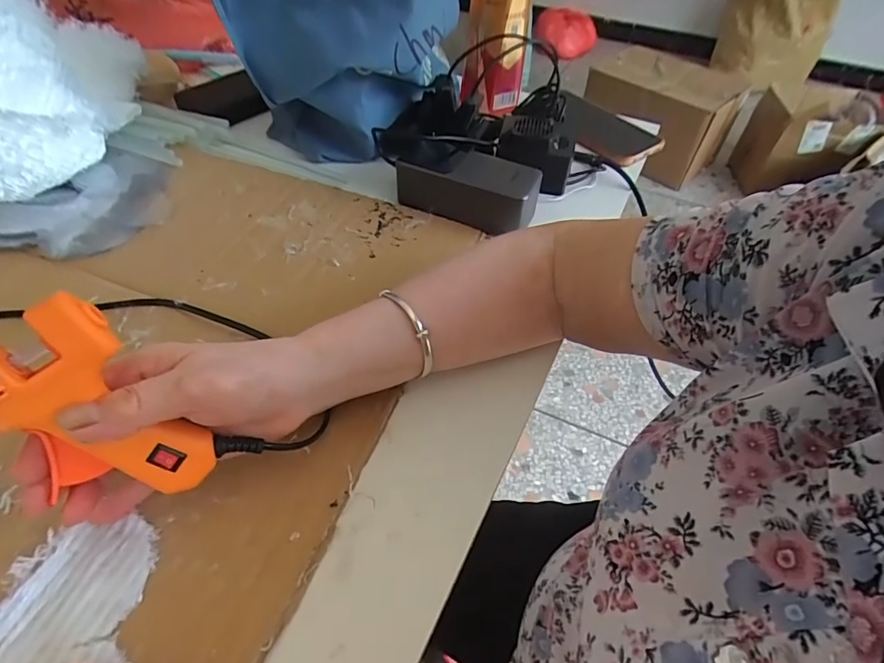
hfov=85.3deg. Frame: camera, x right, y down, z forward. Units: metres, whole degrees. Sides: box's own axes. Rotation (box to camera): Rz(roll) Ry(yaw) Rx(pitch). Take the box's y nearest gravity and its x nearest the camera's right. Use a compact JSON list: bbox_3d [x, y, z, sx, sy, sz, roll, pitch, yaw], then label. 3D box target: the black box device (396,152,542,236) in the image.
[{"bbox_3d":[0.026,-0.138,0.450,0.132,0.047,0.062,19,53,12],"label":"black box device"}]

